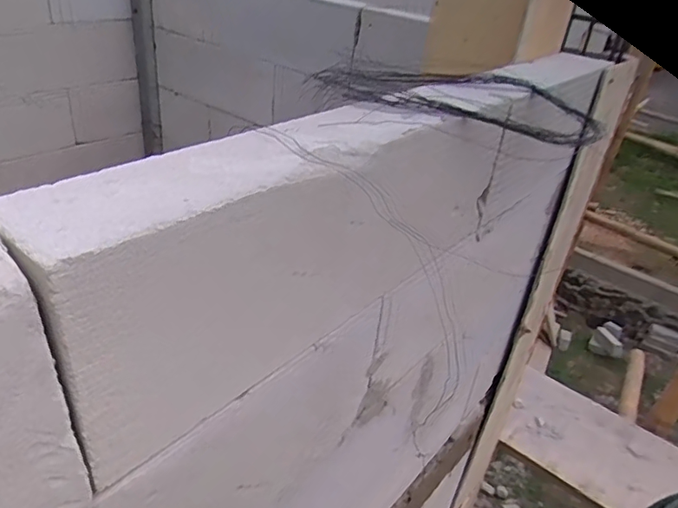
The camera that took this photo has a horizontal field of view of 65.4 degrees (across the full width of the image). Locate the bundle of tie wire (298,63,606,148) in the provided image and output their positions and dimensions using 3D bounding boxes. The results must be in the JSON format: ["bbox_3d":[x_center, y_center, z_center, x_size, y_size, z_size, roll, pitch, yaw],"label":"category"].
[{"bbox_3d":[0.147,-0.184,0.638,0.390,0.055,0.139,2,32,-8],"label":"bundle of tie wire"}]

